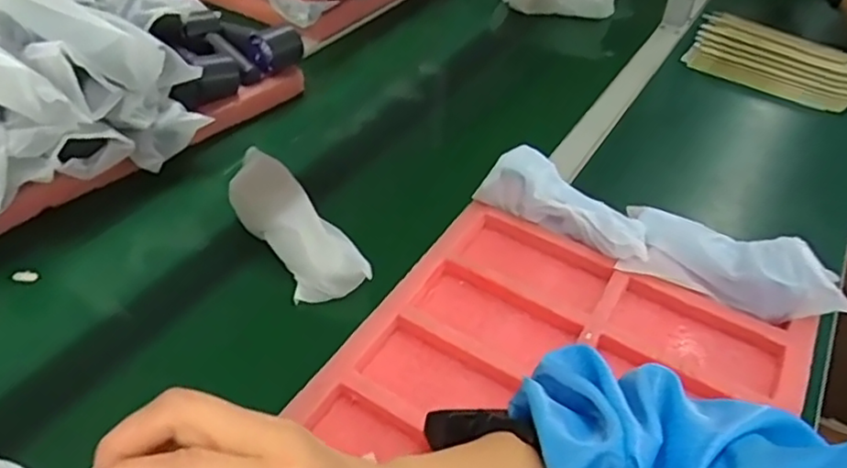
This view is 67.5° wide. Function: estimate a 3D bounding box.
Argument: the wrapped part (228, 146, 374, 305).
[{"bbox_3d":[-0.127,-0.005,0.619,0.064,0.050,0.182,-30,66,-32],"label":"wrapped part"}]

